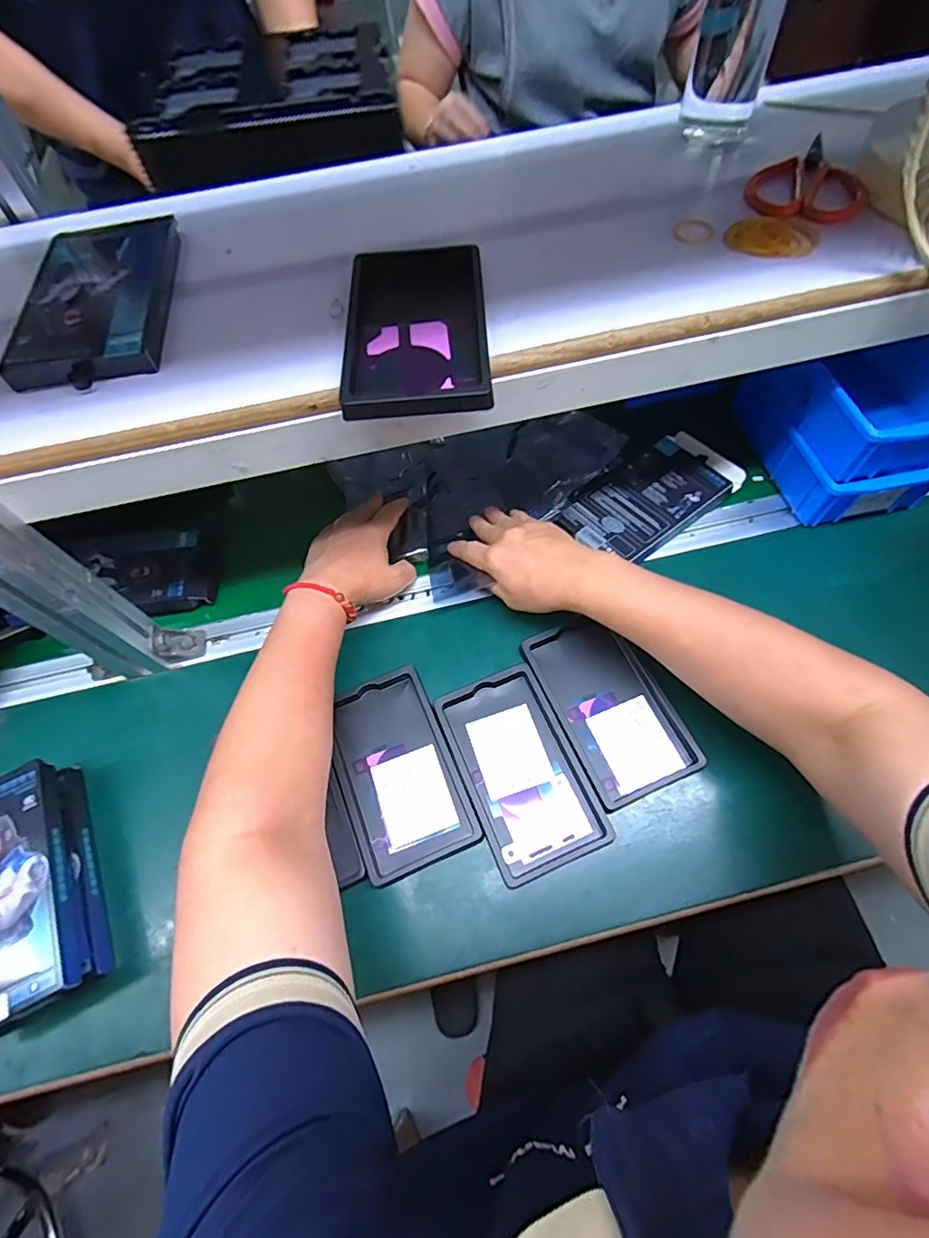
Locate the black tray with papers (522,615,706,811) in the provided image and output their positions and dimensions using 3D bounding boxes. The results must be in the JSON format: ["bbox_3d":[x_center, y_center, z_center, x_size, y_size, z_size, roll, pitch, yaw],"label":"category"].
[{"bbox_3d":[0.124,0.072,0.458,0.089,0.016,0.158,-23,63,-8],"label":"black tray with papers"}]

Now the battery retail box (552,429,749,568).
[{"bbox_3d":[0.196,-0.130,0.548,0.184,0.010,0.092,-35,65,-14],"label":"battery retail box"}]

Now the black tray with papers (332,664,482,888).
[{"bbox_3d":[-0.058,0.126,0.447,0.092,0.022,0.157,-21,62,-8],"label":"black tray with papers"}]

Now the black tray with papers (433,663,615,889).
[{"bbox_3d":[0.045,0.123,0.439,0.092,0.011,0.158,-22,63,-8],"label":"black tray with papers"}]

